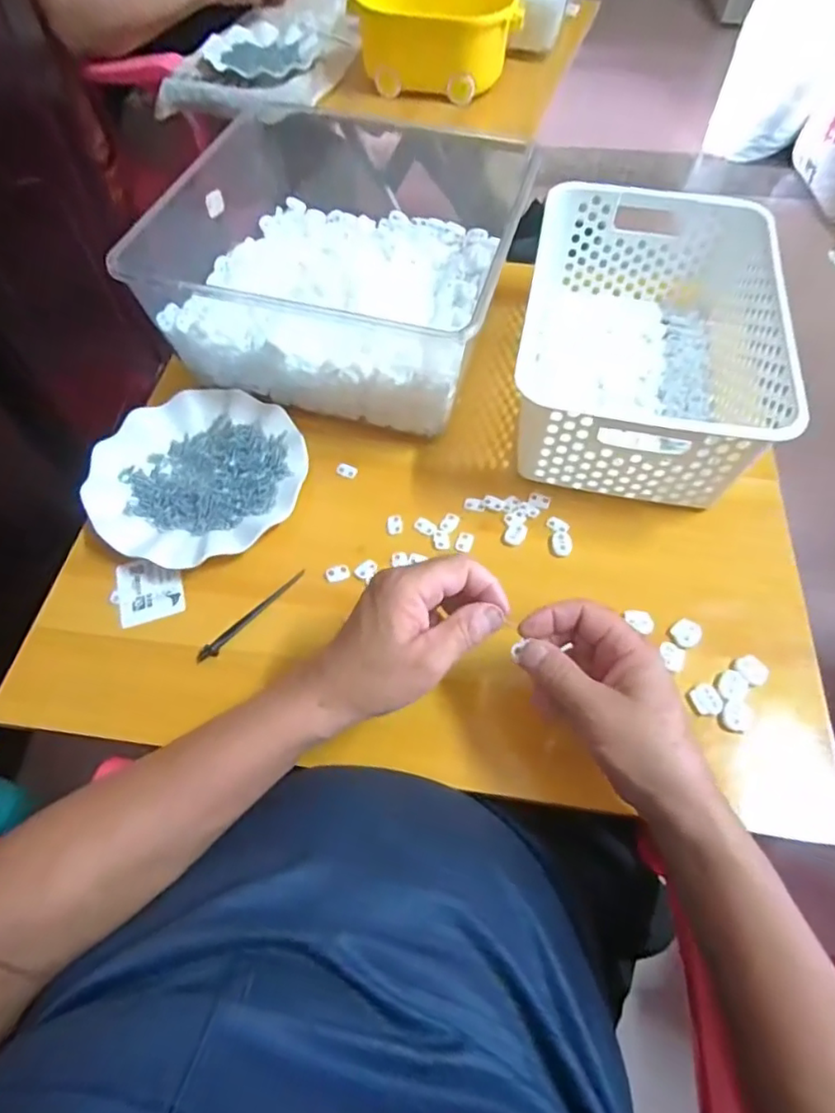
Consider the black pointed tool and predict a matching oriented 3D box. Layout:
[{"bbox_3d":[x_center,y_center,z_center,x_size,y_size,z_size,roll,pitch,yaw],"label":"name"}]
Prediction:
[{"bbox_3d":[-0.128,0.046,0.462,0.009,0.005,0.103,39,66,20],"label":"black pointed tool"}]

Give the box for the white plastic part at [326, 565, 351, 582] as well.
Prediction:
[{"bbox_3d":[-0.065,0.013,0.483,0.019,0.006,0.012,-16,61,-11],"label":"white plastic part"}]

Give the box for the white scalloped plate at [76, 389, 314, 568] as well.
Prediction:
[{"bbox_3d":[-0.191,-0.072,0.520,0.178,0.020,0.175,1,59,-1],"label":"white scalloped plate"}]

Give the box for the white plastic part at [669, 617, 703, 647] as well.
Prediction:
[{"bbox_3d":[0.205,0.058,0.451,0.020,0.006,0.020,1,59,-1],"label":"white plastic part"}]

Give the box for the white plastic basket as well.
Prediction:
[{"bbox_3d":[0.204,-0.197,0.544,0.200,0.110,0.299,11,59,5],"label":"white plastic basket"}]

